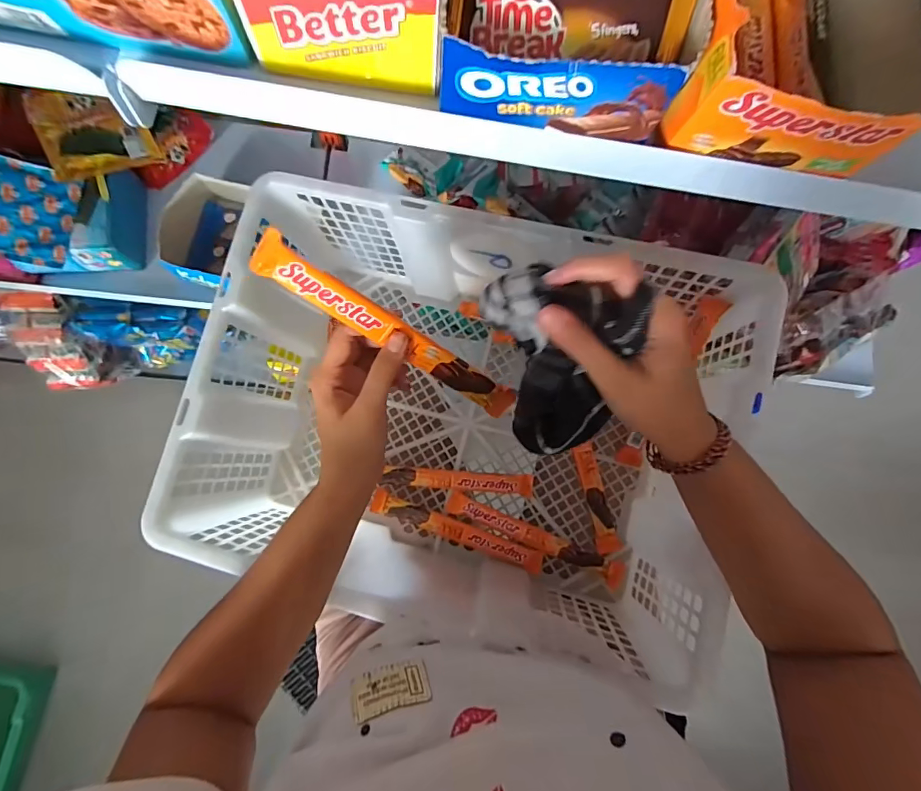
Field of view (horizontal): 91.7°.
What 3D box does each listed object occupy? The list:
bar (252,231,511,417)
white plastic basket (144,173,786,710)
[{"bbox_3d":[-0.040,-0.038,0.306,0.202,0.018,0.022,31,80,-26],"label":"bar"},{"bbox_3d":[-0.008,0.020,0.443,0.463,0.211,0.340,16,81,-3],"label":"white plastic basket"}]

